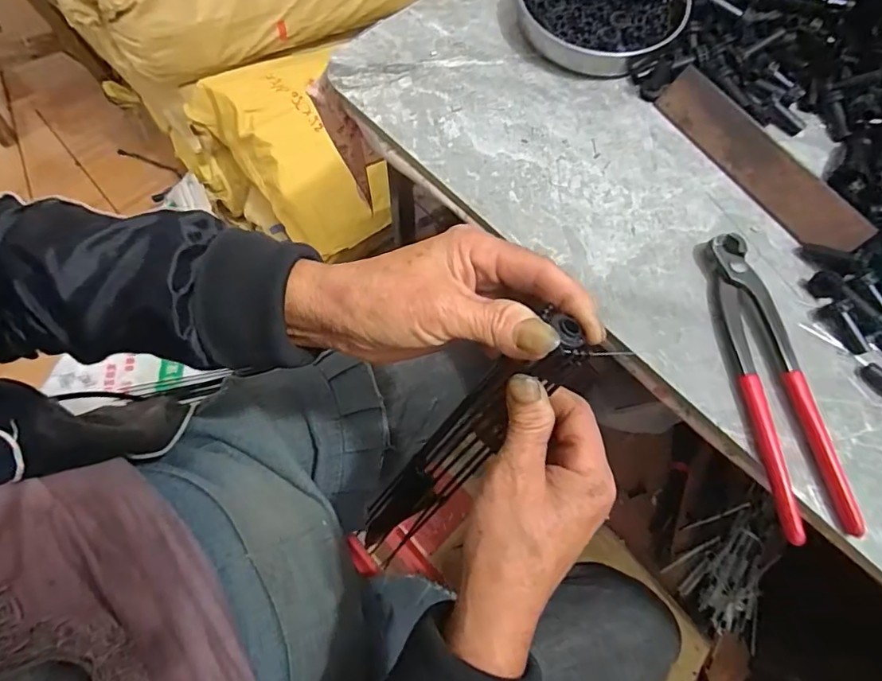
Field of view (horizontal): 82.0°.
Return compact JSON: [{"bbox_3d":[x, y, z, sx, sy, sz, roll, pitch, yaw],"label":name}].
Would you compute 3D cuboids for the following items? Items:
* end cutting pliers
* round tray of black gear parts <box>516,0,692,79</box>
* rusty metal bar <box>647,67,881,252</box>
[{"bbox_3d":[0.216,0.023,0.331,0.046,0.017,0.197,-8,70,-4],"label":"end cutting pliers"},{"bbox_3d":[0.133,-0.284,0.428,0.135,0.026,0.131,0,70,-1],"label":"round tray of black gear parts"},{"bbox_3d":[0.235,-0.133,0.379,0.007,0.036,0.177,-16,64,-52],"label":"rusty metal bar"}]

